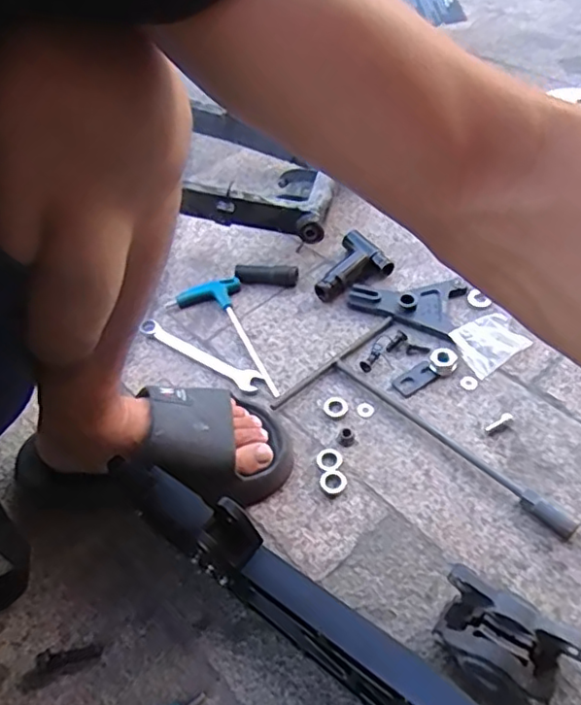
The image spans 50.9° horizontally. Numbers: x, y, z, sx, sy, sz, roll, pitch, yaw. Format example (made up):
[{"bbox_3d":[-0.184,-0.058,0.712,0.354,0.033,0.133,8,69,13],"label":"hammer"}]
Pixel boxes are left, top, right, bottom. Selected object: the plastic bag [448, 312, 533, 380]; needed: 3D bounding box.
[{"bbox_3d":[0.218,-0.014,0.668,0.075,0.021,0.054,-28,52,-18],"label":"plastic bag"}]

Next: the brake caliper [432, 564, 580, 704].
[{"bbox_3d":[0.158,0.214,0.446,0.107,0.060,0.070,26,57,26],"label":"brake caliper"}]

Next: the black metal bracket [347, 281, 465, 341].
[{"bbox_3d":[0.140,-0.068,0.720,0.125,0.019,0.088,23,55,24],"label":"black metal bracket"}]

